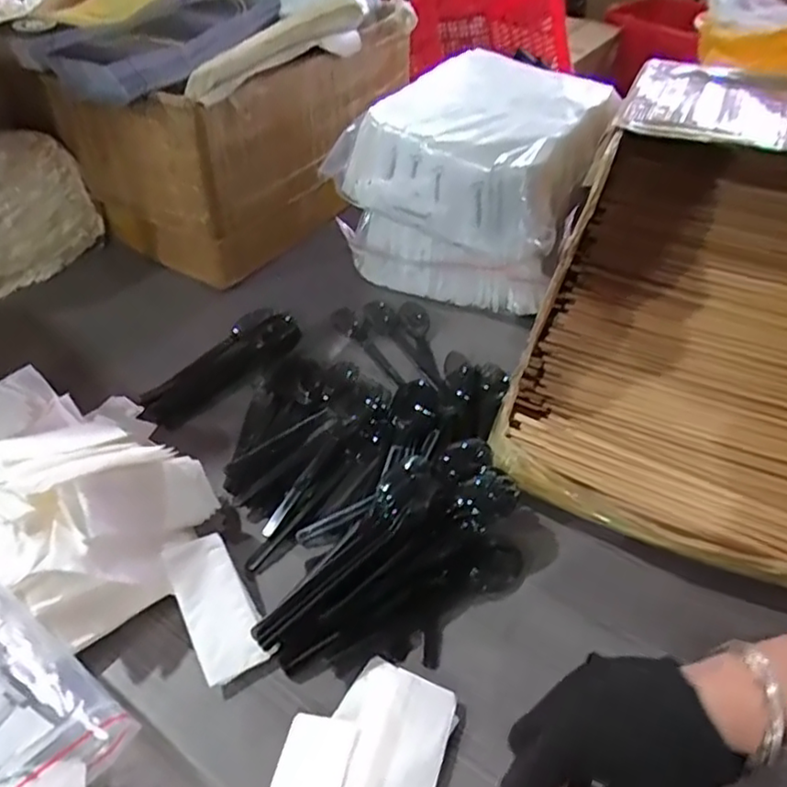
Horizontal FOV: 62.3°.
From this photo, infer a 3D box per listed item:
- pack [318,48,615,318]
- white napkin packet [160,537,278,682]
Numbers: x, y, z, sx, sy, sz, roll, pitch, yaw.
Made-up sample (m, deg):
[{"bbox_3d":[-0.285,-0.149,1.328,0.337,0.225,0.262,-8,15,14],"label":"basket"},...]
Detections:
[{"bbox_3d":[0.103,-0.258,0.770,0.244,0.191,0.300,20,48,16],"label":"pack"},{"bbox_3d":[-0.124,0.147,0.460,0.046,0.014,0.101,-21,63,-21],"label":"white napkin packet"}]

